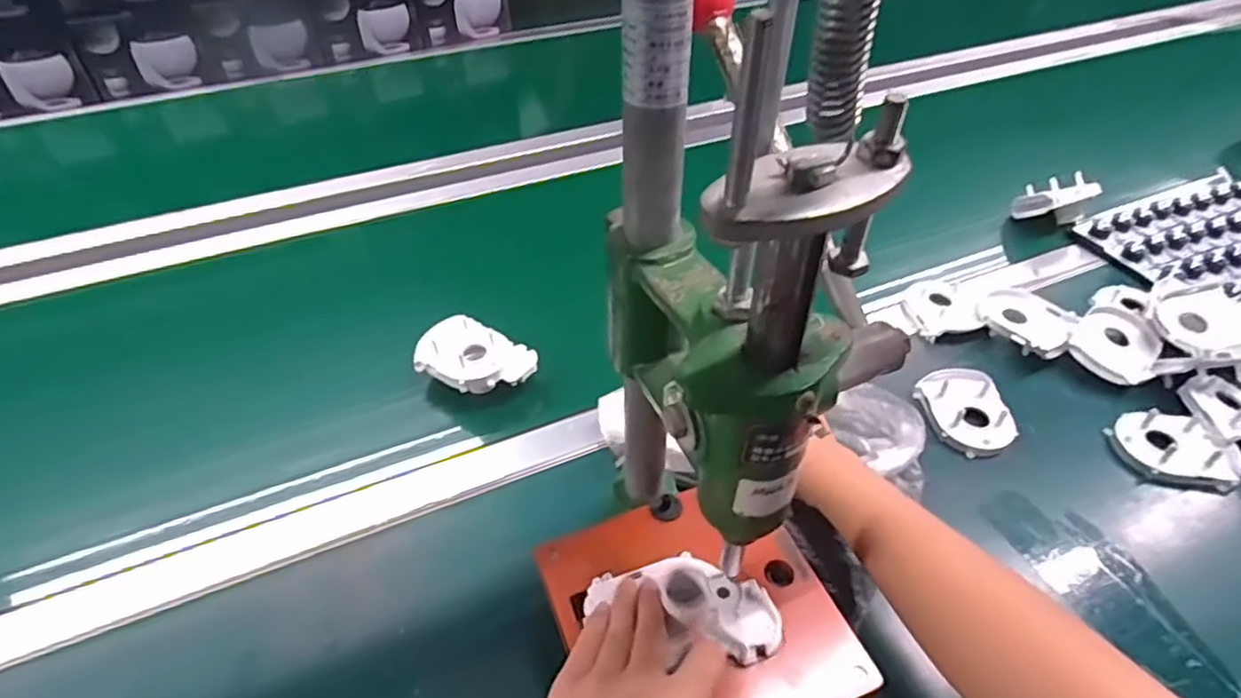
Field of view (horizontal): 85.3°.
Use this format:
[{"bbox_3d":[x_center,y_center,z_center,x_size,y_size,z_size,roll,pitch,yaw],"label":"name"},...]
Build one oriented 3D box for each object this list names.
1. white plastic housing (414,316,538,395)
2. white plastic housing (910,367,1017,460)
[{"bbox_3d":[-0.130,0.007,0.603,0.098,0.028,0.063,17,47,16],"label":"white plastic housing"},{"bbox_3d":[0.298,0.053,0.576,0.064,0.022,0.082,1,44,0],"label":"white plastic housing"}]

